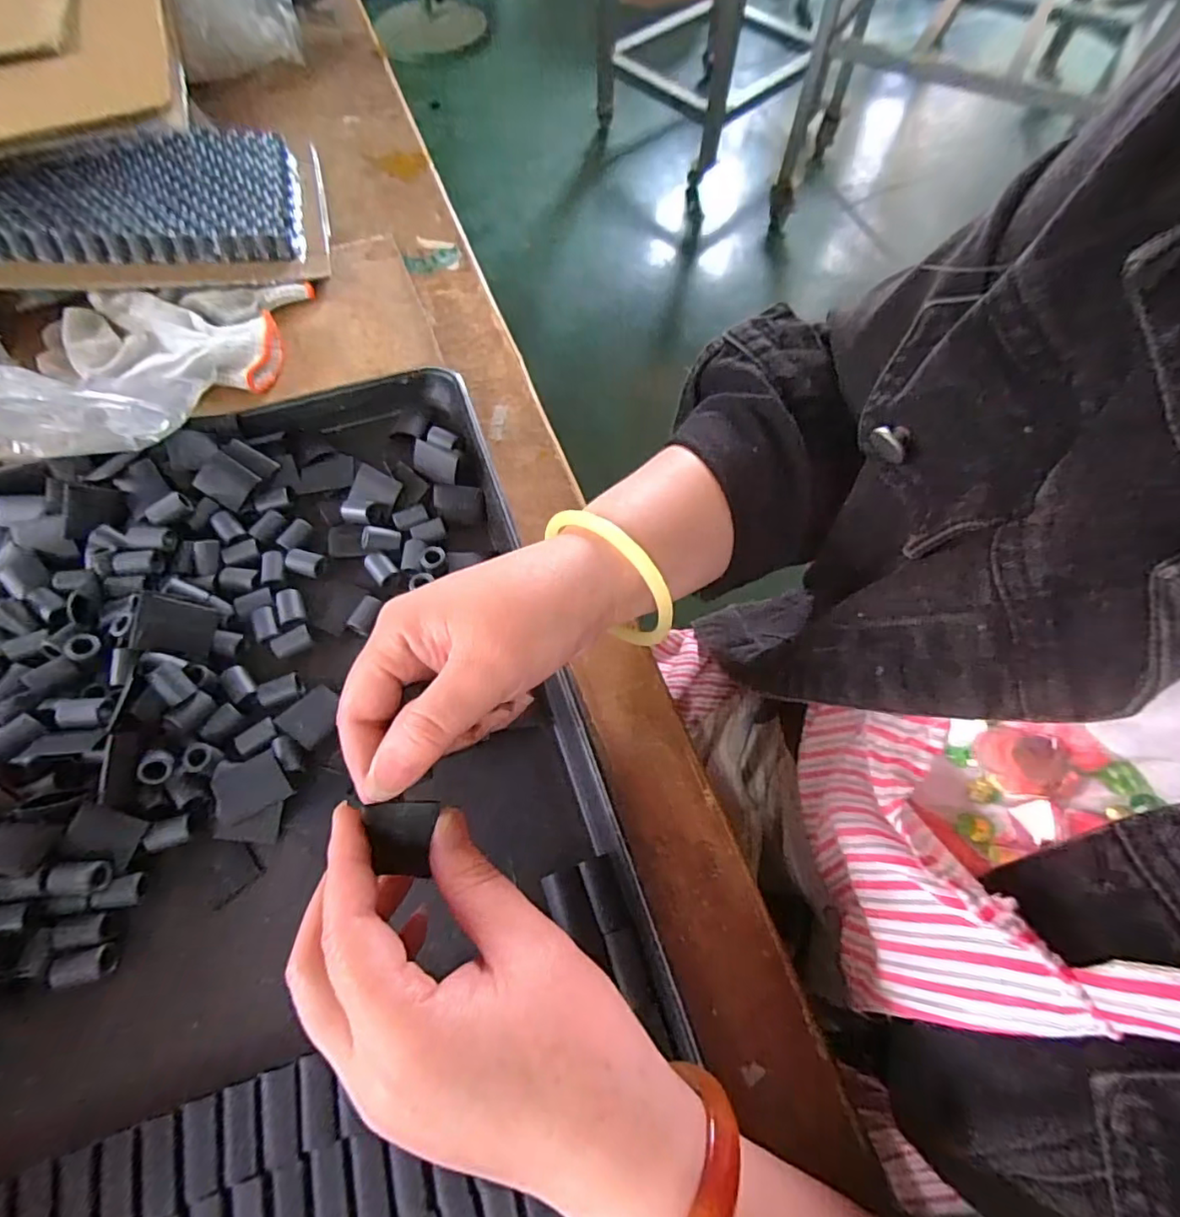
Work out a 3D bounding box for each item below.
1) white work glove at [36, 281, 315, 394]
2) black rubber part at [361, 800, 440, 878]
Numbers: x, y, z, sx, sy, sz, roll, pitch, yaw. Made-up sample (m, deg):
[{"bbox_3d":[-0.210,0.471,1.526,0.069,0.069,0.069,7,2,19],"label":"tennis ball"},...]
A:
[{"bbox_3d":[-0.297,-0.200,0.416,0.150,0.027,0.124,6,65,3],"label":"white work glove"},{"bbox_3d":[-0.068,0.083,0.210,0.024,0.004,0.029,6,98,-17],"label":"black rubber part"}]

